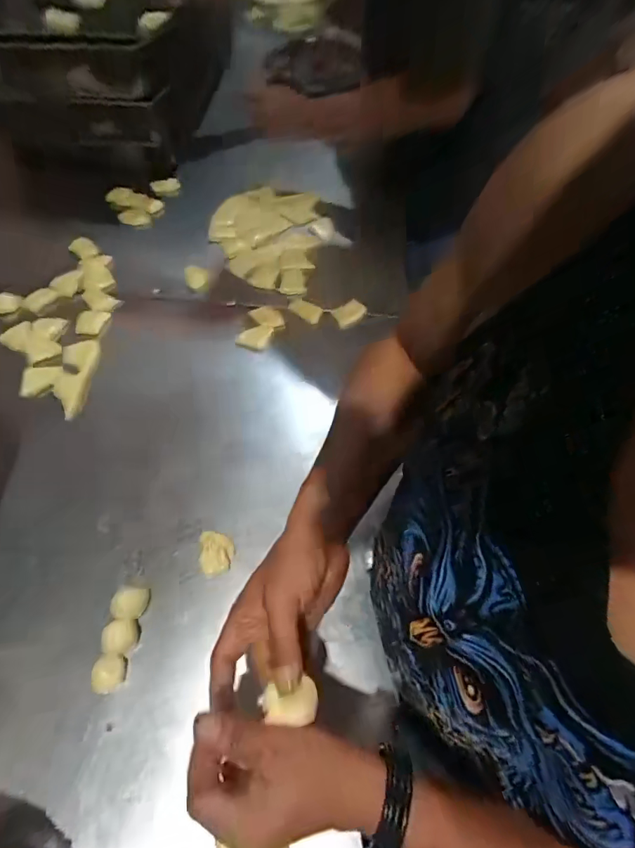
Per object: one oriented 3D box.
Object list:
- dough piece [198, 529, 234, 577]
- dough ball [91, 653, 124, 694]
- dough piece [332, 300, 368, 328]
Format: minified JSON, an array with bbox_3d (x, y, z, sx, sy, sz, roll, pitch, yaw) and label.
[{"bbox_3d":[-0.113,0.144,0.505,0.039,0.017,0.046,0,59,-2],"label":"dough piece"},{"bbox_3d":[-0.206,0.246,0.443,0.027,0.022,0.032,-7,60,-6],"label":"dough ball"},{"bbox_3d":[0.051,-0.176,0.702,0.049,0.020,0.034,-23,62,-15],"label":"dough piece"}]

